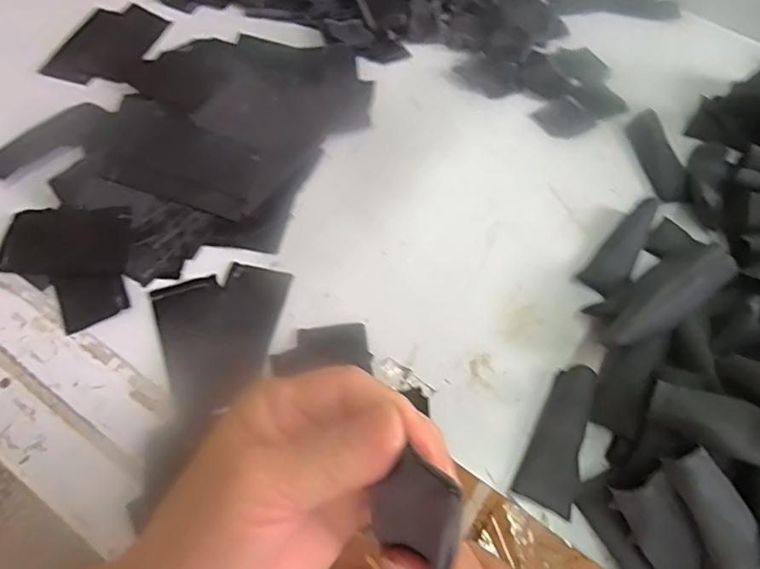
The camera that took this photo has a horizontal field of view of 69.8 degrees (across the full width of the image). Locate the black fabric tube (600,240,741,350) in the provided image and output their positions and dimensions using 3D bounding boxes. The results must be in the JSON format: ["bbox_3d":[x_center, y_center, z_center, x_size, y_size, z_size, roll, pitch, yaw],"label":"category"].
[{"bbox_3d":[0.209,0.014,0.394,0.106,0.018,0.028,-37,67,-1],"label":"black fabric tube"}]

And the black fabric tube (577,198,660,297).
[{"bbox_3d":[0.221,-0.035,0.488,0.033,0.026,0.106,39,64,17],"label":"black fabric tube"}]

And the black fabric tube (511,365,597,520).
[{"bbox_3d":[0.134,0.109,0.393,0.039,0.026,0.100,25,61,10],"label":"black fabric tube"}]

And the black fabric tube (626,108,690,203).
[{"bbox_3d":[0.279,-0.131,0.551,0.027,0.018,0.114,-3,60,-6],"label":"black fabric tube"}]

